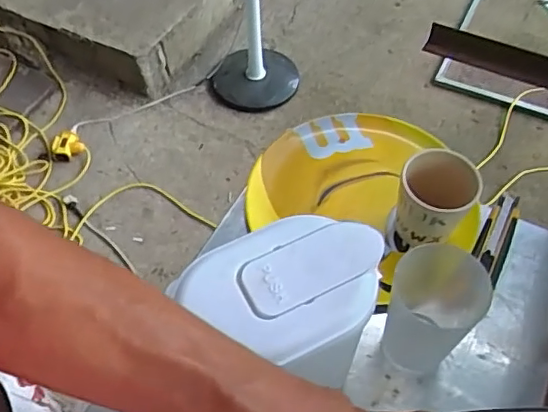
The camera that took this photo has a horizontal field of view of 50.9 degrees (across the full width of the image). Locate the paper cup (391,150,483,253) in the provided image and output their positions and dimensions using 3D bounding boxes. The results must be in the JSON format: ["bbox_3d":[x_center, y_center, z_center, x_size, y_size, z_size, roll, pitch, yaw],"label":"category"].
[{"bbox_3d":[0.156,0.003,0.571,0.072,0.097,0.072,-1,54,2],"label":"paper cup"}]

